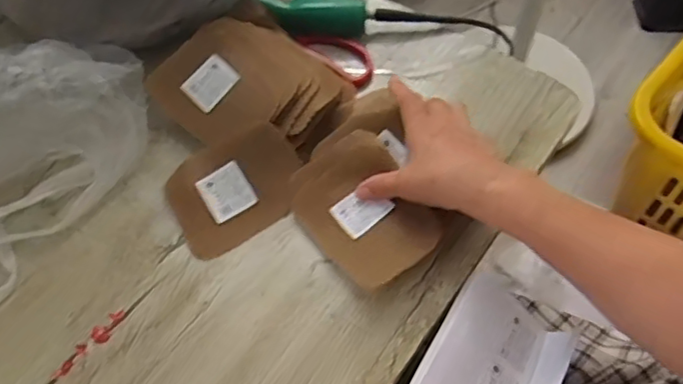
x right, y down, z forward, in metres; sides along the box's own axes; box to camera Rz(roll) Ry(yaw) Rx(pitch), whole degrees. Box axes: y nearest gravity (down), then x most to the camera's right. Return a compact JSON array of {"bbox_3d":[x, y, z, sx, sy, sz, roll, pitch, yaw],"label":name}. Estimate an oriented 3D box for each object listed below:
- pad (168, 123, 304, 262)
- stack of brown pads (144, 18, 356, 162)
[{"bbox_3d":[-0.097,-0.005,0.559,0.122,0.011,0.095,-34,77,-7],"label":"pad"},{"bbox_3d":[-0.092,-0.101,0.606,0.174,0.059,0.132,25,63,18],"label":"stack of brown pads"}]

